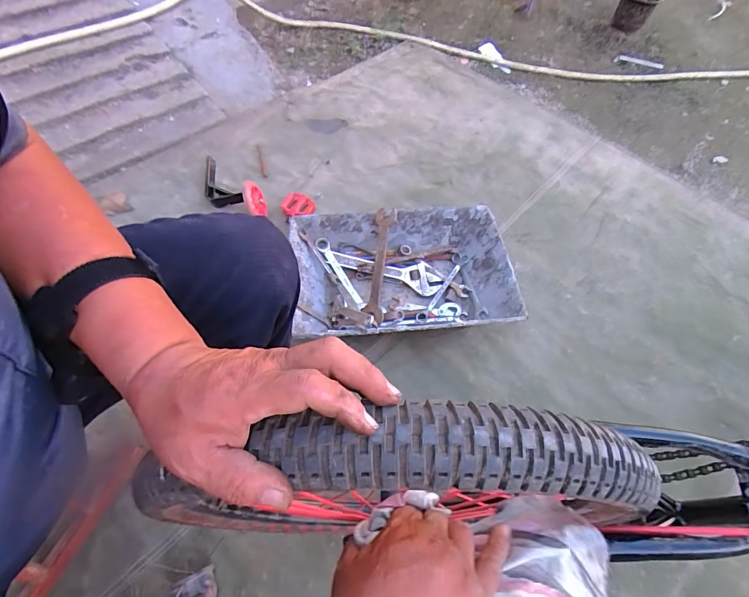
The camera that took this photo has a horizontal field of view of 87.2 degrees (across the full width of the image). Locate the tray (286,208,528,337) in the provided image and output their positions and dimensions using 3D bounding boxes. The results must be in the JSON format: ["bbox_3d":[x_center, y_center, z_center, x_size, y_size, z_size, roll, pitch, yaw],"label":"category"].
[{"bbox_3d":[0.056,-0.054,0.897,0.477,0.102,0.314,-1,58,-4],"label":"tray"}]

